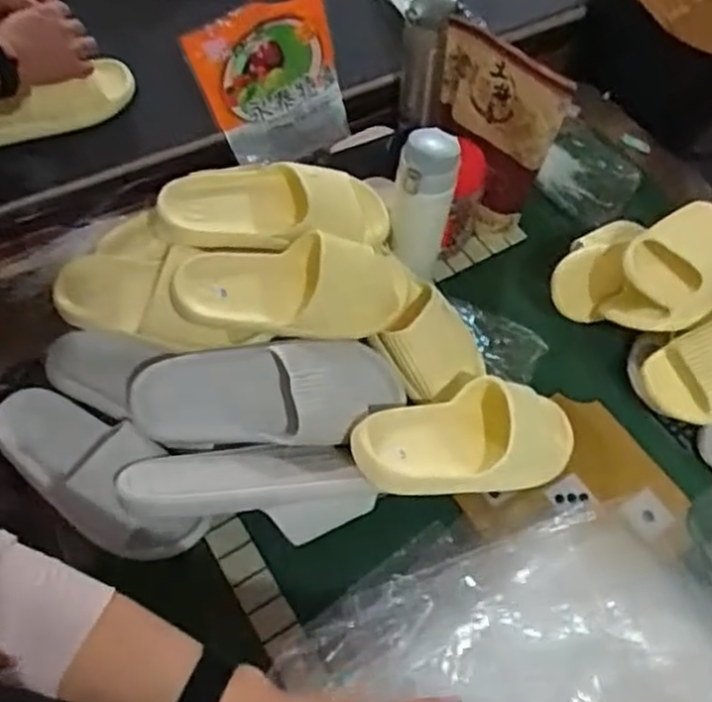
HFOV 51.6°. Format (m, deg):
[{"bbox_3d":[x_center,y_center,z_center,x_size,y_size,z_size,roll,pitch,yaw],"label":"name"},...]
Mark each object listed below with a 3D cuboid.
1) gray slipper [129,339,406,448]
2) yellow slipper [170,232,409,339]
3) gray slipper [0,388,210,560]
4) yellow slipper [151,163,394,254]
[{"bbox_3d":[-0.084,0.036,0.743,0.264,0.060,0.096,-5,59,-7],"label":"gray slipper"},{"bbox_3d":[-0.062,-0.064,0.777,0.247,0.058,0.097,-5,59,-7],"label":"yellow slipper"},{"bbox_3d":[-0.262,0.117,0.739,0.249,0.061,0.101,35,62,16],"label":"gray slipper"},{"bbox_3d":[-0.087,-0.154,0.818,0.248,0.068,0.104,0,58,-4],"label":"yellow slipper"}]

